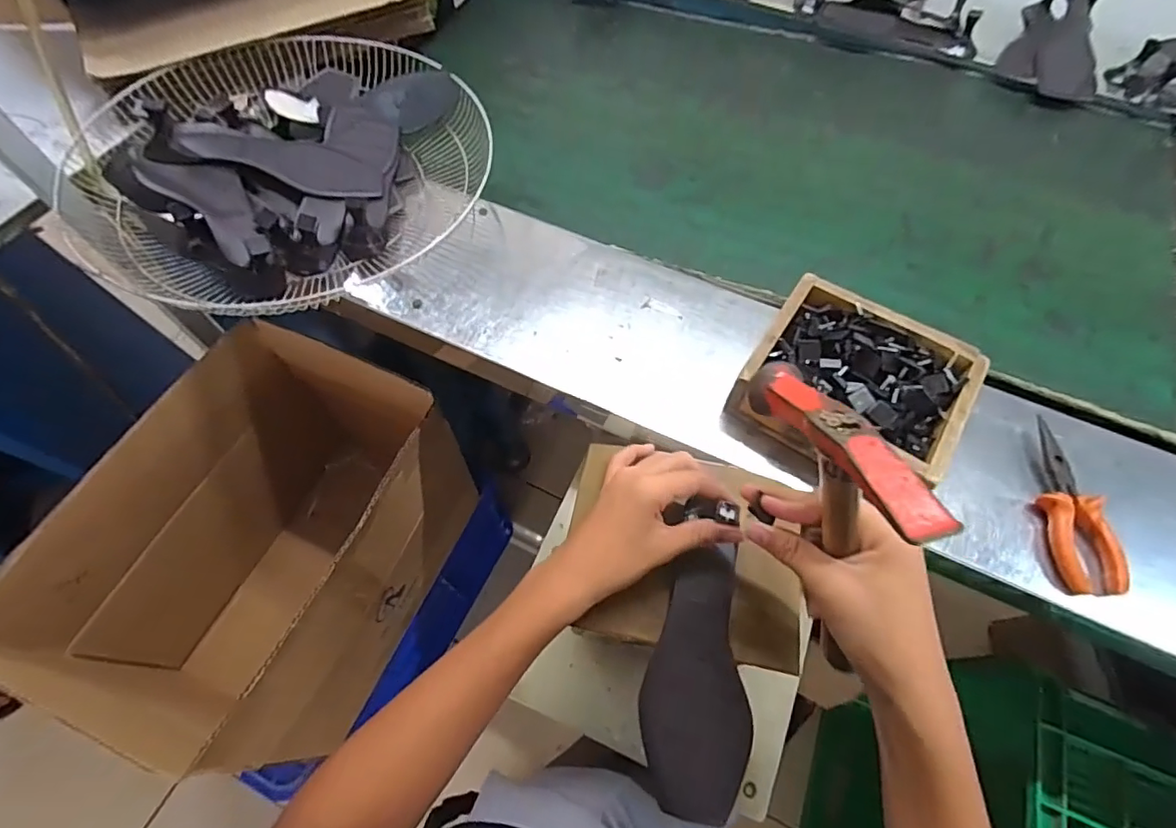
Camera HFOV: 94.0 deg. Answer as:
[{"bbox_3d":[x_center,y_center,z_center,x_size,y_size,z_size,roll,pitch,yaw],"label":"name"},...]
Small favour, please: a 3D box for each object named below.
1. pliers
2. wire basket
[{"bbox_3d":[0.425,0.078,0.479,0.056,0.021,0.151,6,62,2],"label":"pliers"},{"bbox_3d":[-0.340,-0.286,0.626,0.389,0.088,0.407,34,66,16],"label":"wire basket"}]

